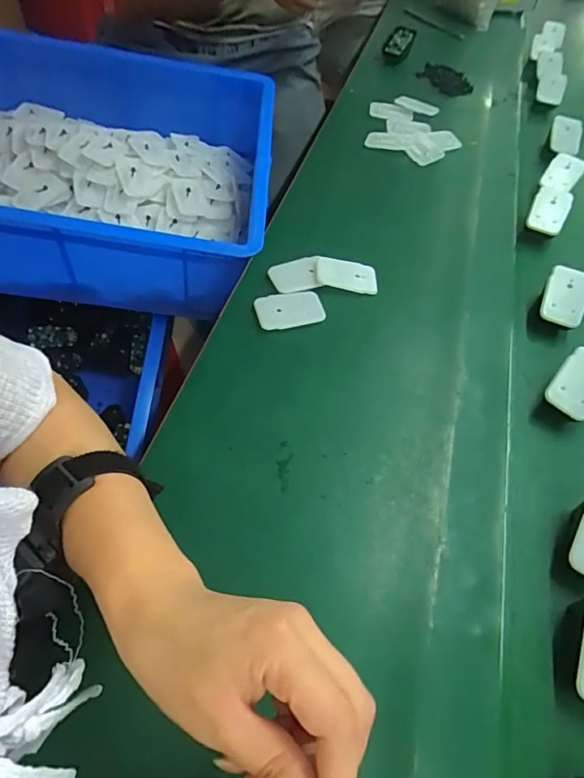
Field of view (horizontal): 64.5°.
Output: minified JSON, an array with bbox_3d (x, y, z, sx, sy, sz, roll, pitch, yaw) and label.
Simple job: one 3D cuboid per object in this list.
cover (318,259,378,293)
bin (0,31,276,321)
[{"bbox_3d":[0.061,-0.126,0.515,0.067,0.004,0.035,10,74,0],"label":"cover"},{"bbox_3d":[-0.342,-0.318,0.654,0.619,0.160,0.361,8,56,-2],"label":"bin"}]

